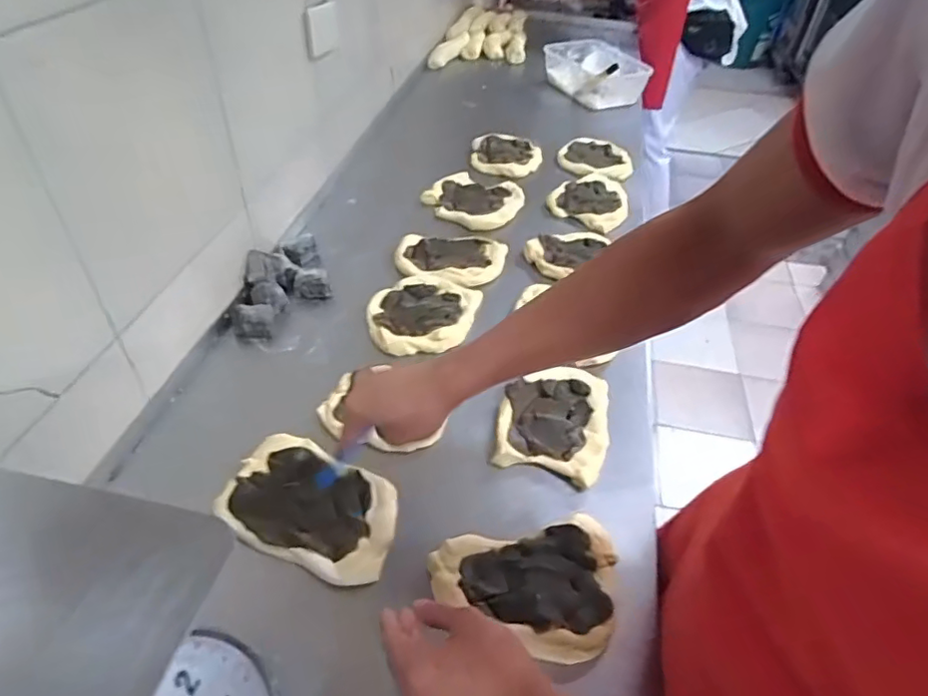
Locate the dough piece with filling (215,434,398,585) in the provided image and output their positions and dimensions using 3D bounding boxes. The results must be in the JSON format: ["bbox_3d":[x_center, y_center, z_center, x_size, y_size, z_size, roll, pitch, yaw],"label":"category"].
[{"bbox_3d":[-0.164,0.173,0.637,0.192,0.026,0.121,19,45,15],"label":"dough piece with filling"}]

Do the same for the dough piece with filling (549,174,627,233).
[{"bbox_3d":[0.245,-0.293,1.144,0.144,0.017,0.178,18,45,15],"label":"dough piece with filling"}]

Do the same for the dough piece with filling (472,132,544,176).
[{"bbox_3d":[0.092,-0.413,1.253,0.147,0.031,0.133,2,44,-3],"label":"dough piece with filling"}]

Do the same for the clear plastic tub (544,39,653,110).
[{"bbox_3d":[0.352,-0.742,1.569,0.197,0.093,0.276,-12,46,-17],"label":"clear plastic tub"}]

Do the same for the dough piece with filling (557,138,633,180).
[{"bbox_3d":[0.281,-0.413,1.270,0.151,0.020,0.166,3,44,-1],"label":"dough piece with filling"}]

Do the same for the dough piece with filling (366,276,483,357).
[{"bbox_3d":[-0.064,-0.049,0.879,0.156,0.023,0.160,2,44,-2],"label":"dough piece with filling"}]

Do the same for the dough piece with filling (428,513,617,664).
[{"bbox_3d":[0.066,0.239,0.579,0.185,0.022,0.131,-4,44,-9],"label":"dough piece with filling"}]

